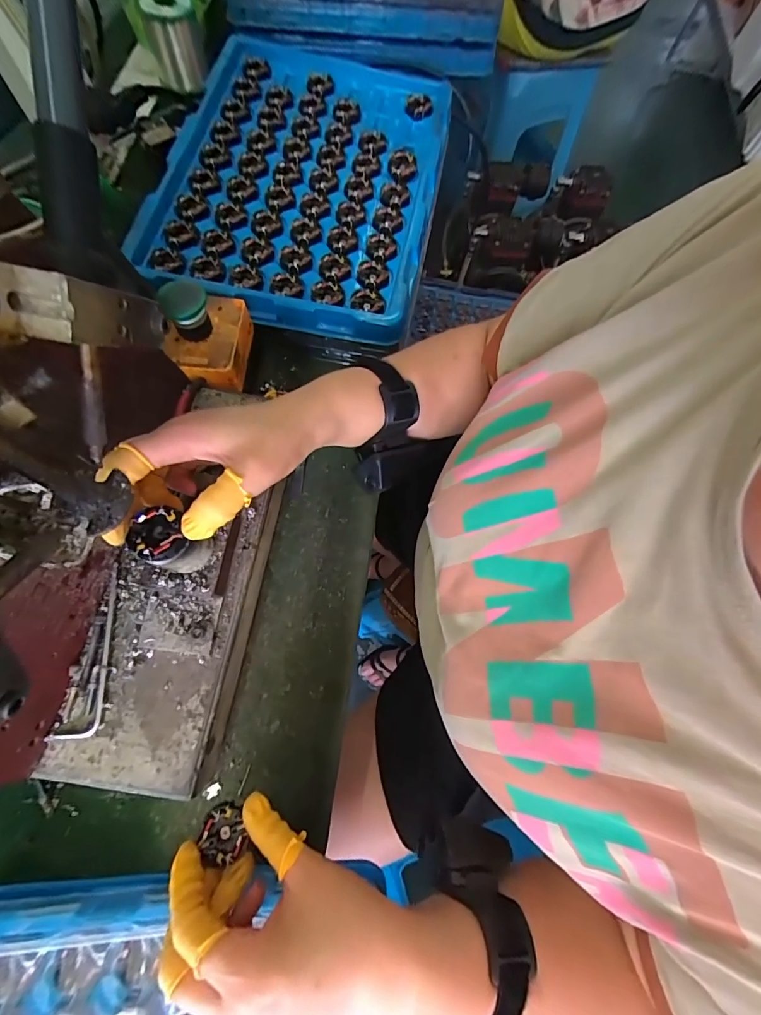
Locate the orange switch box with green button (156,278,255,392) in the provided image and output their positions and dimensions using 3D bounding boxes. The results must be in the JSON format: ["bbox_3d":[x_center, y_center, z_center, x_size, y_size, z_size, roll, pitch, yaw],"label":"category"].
[{"bbox_3d":[-0.151,-0.151,0.338,0.065,0.050,0.080,1,72,-3],"label":"orange switch box with green button"}]

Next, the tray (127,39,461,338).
[{"bbox_3d":[-0.082,-0.374,0.433,0.280,0.037,0.414,10,72,0],"label":"tray"}]

